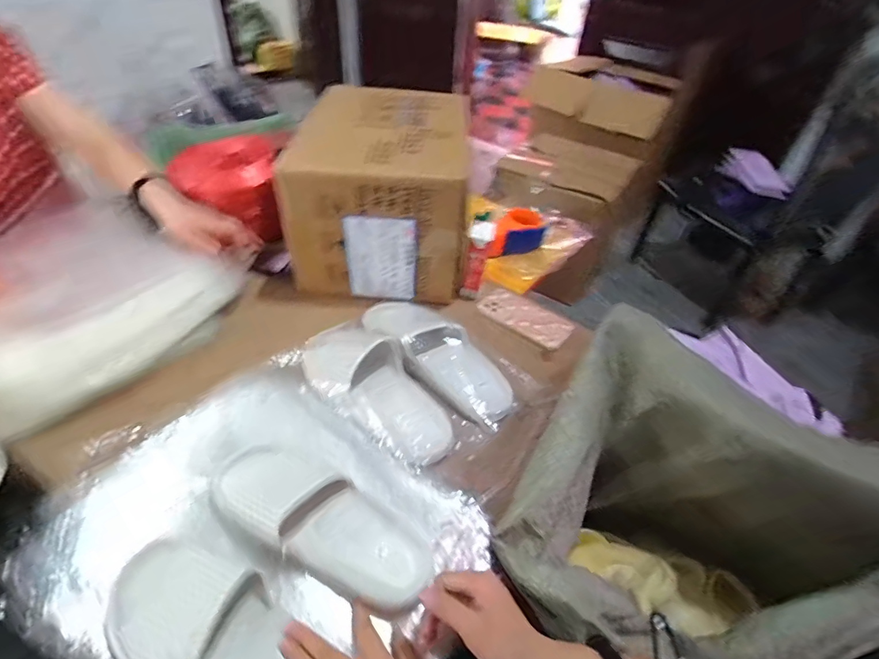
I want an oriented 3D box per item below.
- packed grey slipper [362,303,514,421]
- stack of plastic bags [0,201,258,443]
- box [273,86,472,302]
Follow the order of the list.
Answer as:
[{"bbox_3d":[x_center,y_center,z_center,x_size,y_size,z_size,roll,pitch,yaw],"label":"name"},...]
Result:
[{"bbox_3d":[-0.008,0.028,0.701,0.117,0.052,0.288,-25,51,-29],"label":"packed grey slipper"},{"bbox_3d":[-0.577,-0.068,0.732,0.426,0.072,0.400,29,48,23],"label":"stack of plastic bags"},{"bbox_3d":[-0.106,-0.258,0.848,0.303,0.245,0.352,1,43,-5],"label":"box"}]

